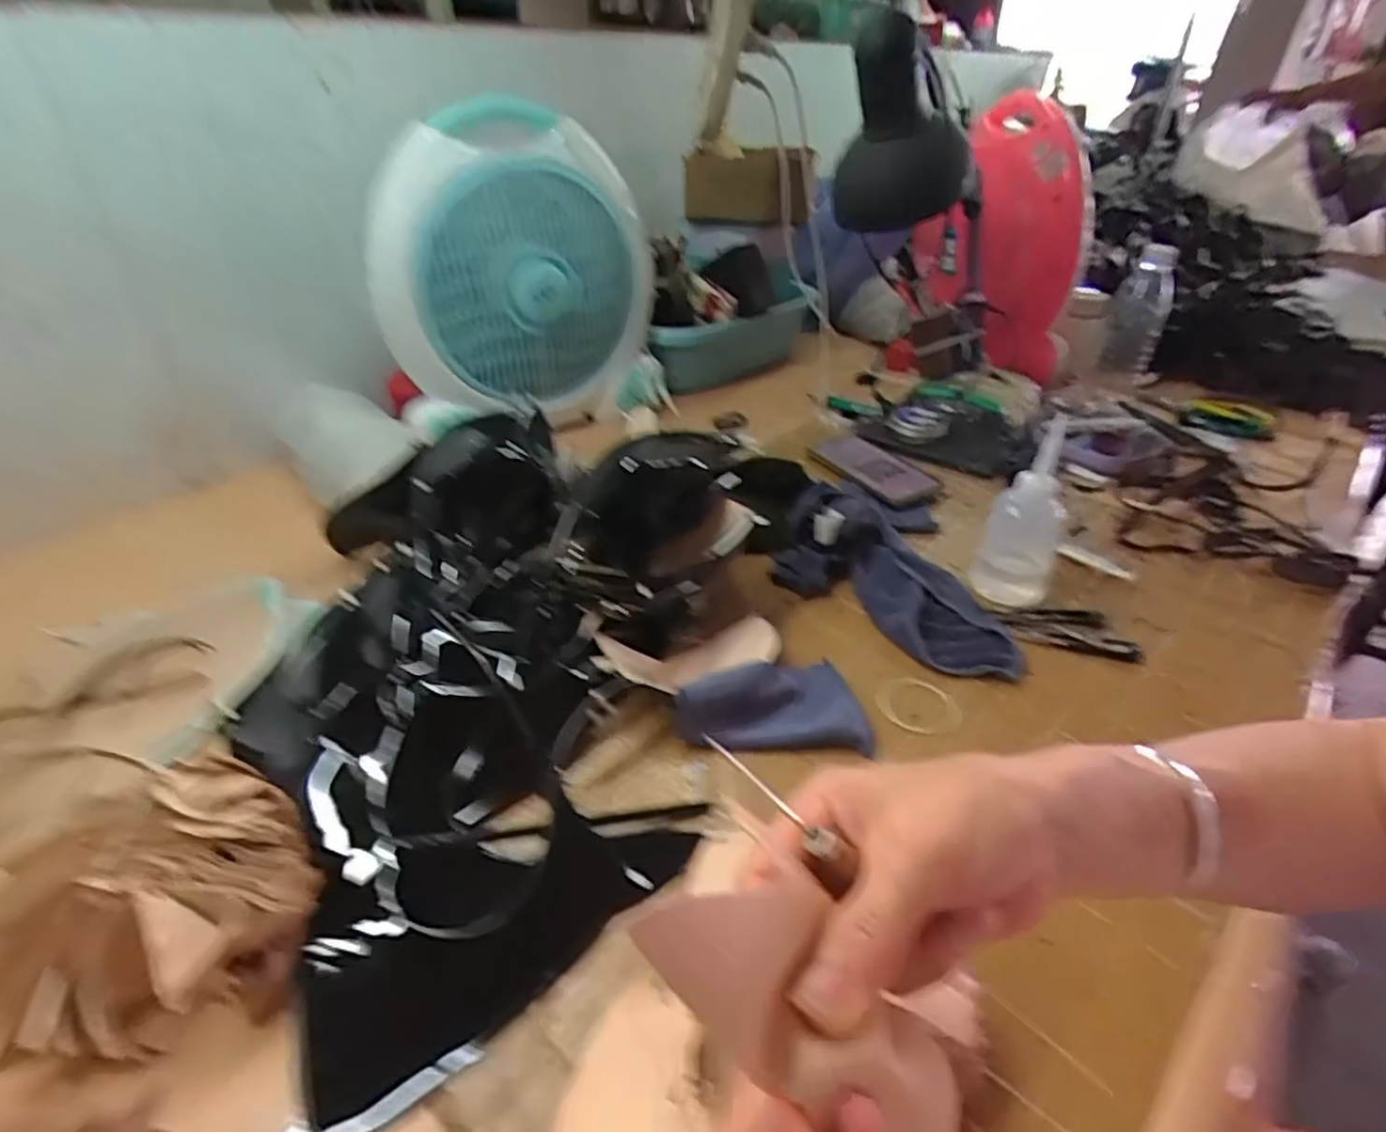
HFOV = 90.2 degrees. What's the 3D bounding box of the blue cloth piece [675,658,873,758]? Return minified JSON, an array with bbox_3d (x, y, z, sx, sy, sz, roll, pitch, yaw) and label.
[{"bbox_3d":[0.058,0.108,0.519,0.137,0.018,0.075,-1,51,-12],"label":"blue cloth piece"}]

